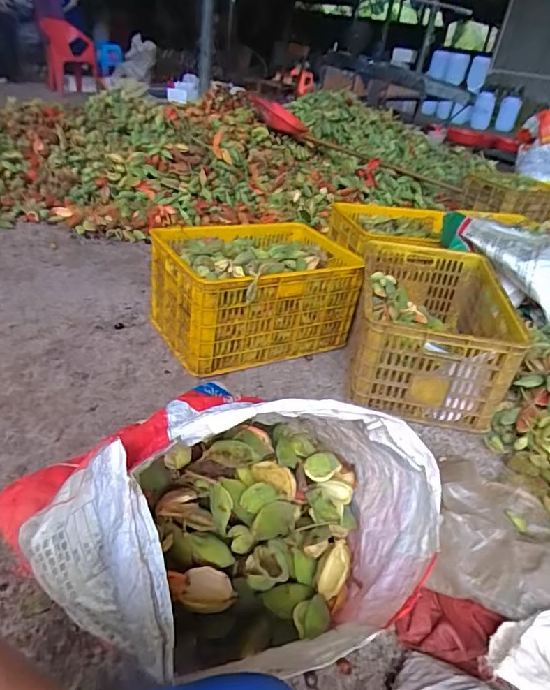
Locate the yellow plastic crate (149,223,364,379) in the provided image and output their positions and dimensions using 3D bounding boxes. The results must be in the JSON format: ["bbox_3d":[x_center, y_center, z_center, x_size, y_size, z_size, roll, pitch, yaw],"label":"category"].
[{"bbox_3d":[-0.068,-0.200,1.669,0.627,0.316,0.460,-11,36,-29],"label":"yellow plastic crate"}]

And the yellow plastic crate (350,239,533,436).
[{"bbox_3d":[0.495,-0.070,1.596,0.437,0.297,0.665,11,31,5],"label":"yellow plastic crate"}]

